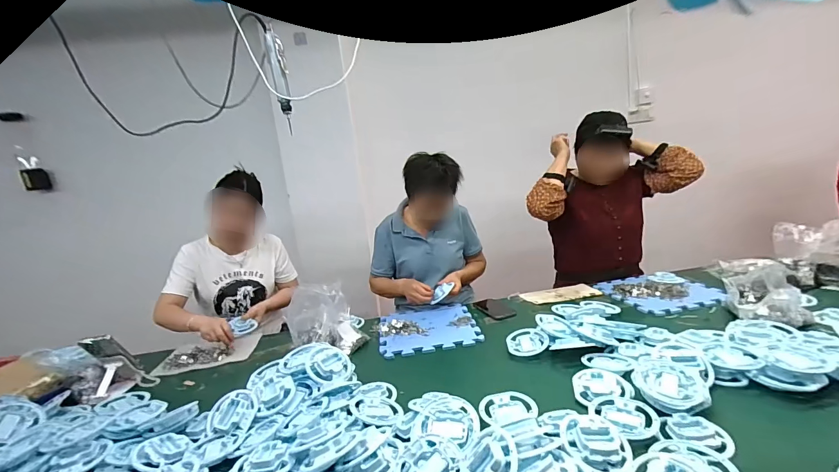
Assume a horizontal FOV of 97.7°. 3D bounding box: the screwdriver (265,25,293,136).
[{"bbox_3d":[-0.346,-0.390,0.913,0.039,0.228,0.027,-10,10,-20],"label":"screwdriver"}]

